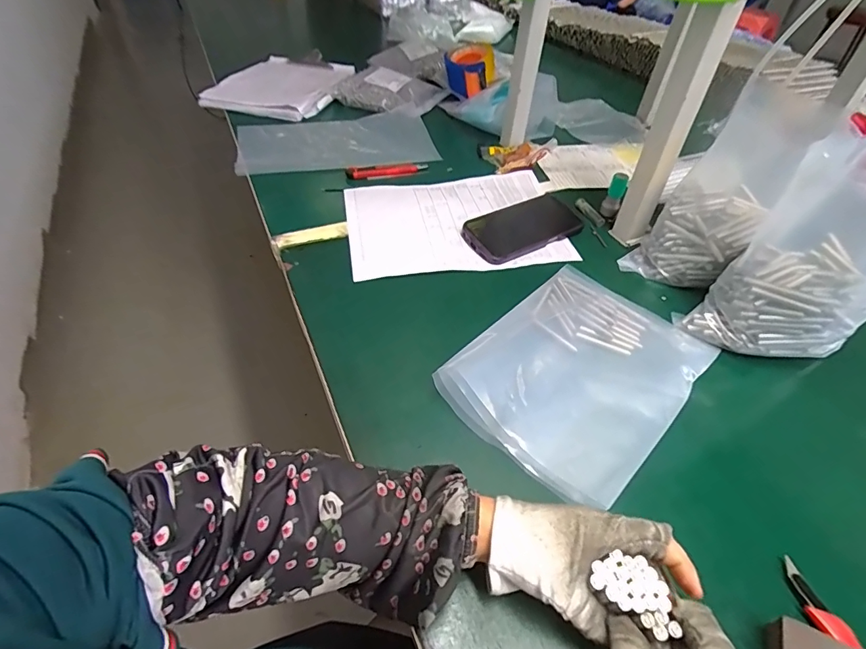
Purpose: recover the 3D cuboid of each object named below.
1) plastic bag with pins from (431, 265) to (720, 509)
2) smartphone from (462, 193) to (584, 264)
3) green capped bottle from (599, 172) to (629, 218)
[{"bbox_3d":[0.148,0.037,0.450,0.180,0.033,0.256,33,52,24],"label":"plastic bag with pins"},{"bbox_3d":[0.123,-0.133,0.620,0.174,0.013,0.083,-23,52,-25],"label":"smartphone"},{"bbox_3d":[0.257,-0.182,0.650,0.025,0.059,0.025,18,47,14],"label":"green capped bottle"}]

